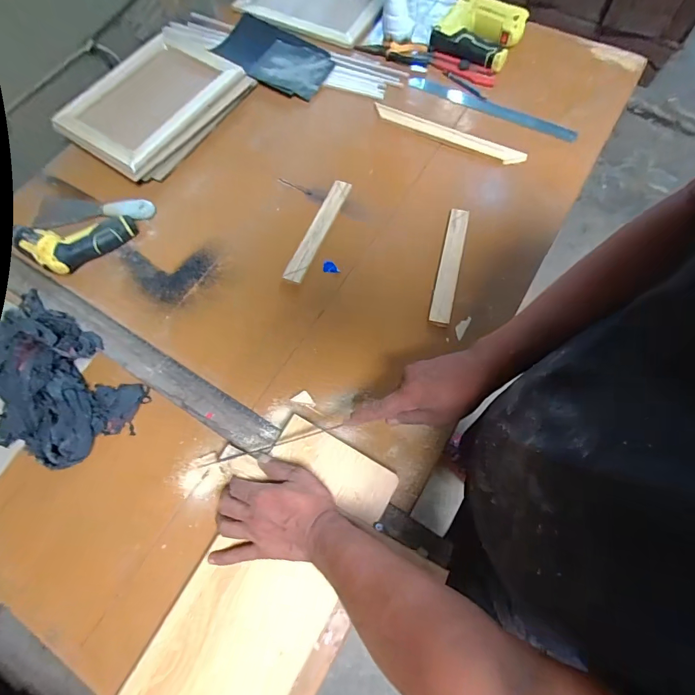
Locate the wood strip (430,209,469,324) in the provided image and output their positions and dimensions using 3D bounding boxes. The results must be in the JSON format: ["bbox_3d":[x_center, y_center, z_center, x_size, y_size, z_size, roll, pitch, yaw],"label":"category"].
[{"bbox_3d":[0.162,-0.133,0.629,0.032,0.011,0.207,13,71,6],"label":"wood strip"}]

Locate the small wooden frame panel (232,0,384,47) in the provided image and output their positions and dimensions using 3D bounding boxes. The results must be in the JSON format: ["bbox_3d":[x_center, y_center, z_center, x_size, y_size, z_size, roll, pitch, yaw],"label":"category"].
[{"bbox_3d":[-0.075,-0.763,0.869,0.300,0.018,0.226,23,72,9],"label":"small wooden frame panel"}]

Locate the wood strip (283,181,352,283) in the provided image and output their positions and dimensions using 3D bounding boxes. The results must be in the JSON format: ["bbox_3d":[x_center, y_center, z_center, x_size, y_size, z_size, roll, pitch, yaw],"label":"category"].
[{"bbox_3d":[-0.048,-0.193,0.655,0.031,0.009,0.204,22,72,9],"label":"wood strip"}]

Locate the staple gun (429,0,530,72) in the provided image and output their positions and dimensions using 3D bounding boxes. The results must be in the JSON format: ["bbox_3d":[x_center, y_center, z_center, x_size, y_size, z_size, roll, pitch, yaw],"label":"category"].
[{"bbox_3d":[0.253,-0.611,0.780,0.158,0.051,0.128,23,72,9],"label":"staple gun"}]

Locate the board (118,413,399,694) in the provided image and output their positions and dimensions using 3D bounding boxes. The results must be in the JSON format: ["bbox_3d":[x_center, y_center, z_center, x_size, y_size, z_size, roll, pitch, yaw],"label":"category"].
[{"bbox_3d":[-0.094,0.274,0.463,0.158,0.018,0.364,29,75,11],"label":"board"}]

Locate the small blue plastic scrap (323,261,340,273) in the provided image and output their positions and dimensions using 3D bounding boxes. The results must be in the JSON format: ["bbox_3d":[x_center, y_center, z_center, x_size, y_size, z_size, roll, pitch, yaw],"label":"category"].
[{"bbox_3d":[-0.025,-0.129,0.640,0.026,0.005,0.020,4,70,2],"label":"small blue plastic scrap"}]

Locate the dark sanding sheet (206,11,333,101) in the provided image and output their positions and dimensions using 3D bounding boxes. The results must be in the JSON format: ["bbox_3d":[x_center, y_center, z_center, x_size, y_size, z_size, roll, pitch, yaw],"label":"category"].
[{"bbox_3d":[-0.140,-0.576,0.787,0.217,0.034,0.144,29,73,11],"label":"dark sanding sheet"}]

